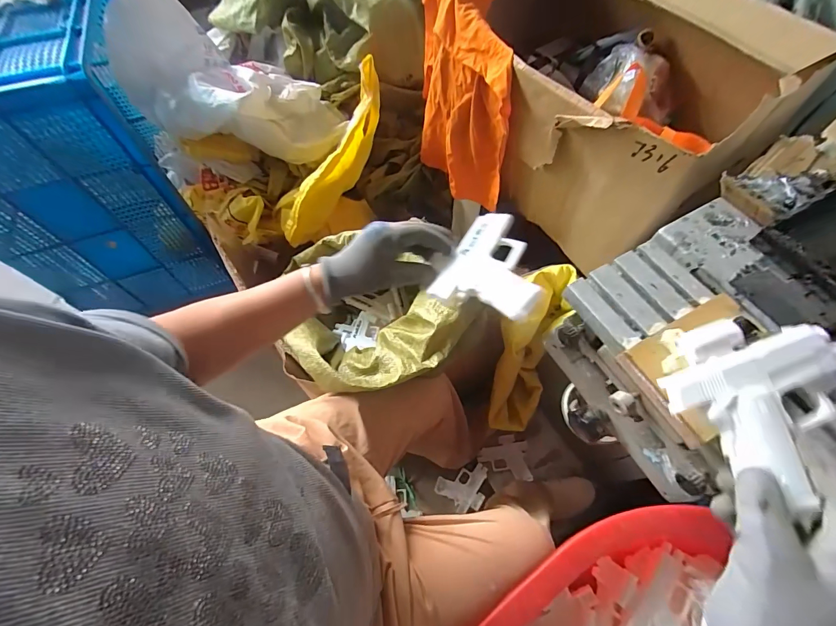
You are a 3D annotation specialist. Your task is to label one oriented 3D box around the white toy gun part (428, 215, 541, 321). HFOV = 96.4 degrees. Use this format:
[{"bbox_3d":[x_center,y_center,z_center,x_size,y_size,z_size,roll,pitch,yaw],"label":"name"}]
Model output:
[{"bbox_3d":[0.087,-0.061,0.406,0.101,0.028,0.134,23,63,12],"label":"white toy gun part"}]

